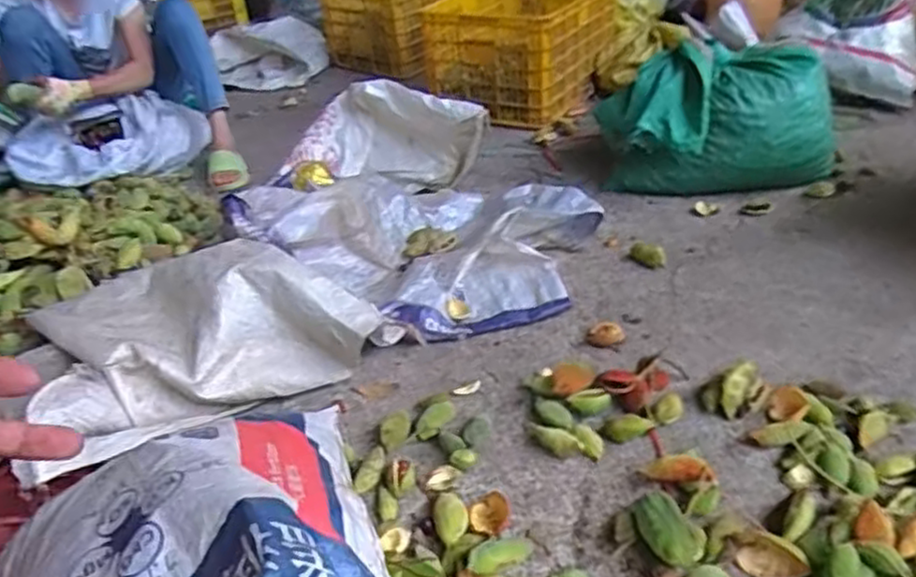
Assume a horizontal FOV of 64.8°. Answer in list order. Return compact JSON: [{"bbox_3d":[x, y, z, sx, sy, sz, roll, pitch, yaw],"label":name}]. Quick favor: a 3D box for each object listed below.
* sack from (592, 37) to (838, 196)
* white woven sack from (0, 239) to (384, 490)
[{"bbox_3d":[0.604,-0.402,1.694,0.491,0.292,0.291,-9,35,-4],"label":"sack"},{"bbox_3d":[-0.456,0.085,1.214,0.490,0.199,0.425,-26,39,-26],"label":"white woven sack"}]

